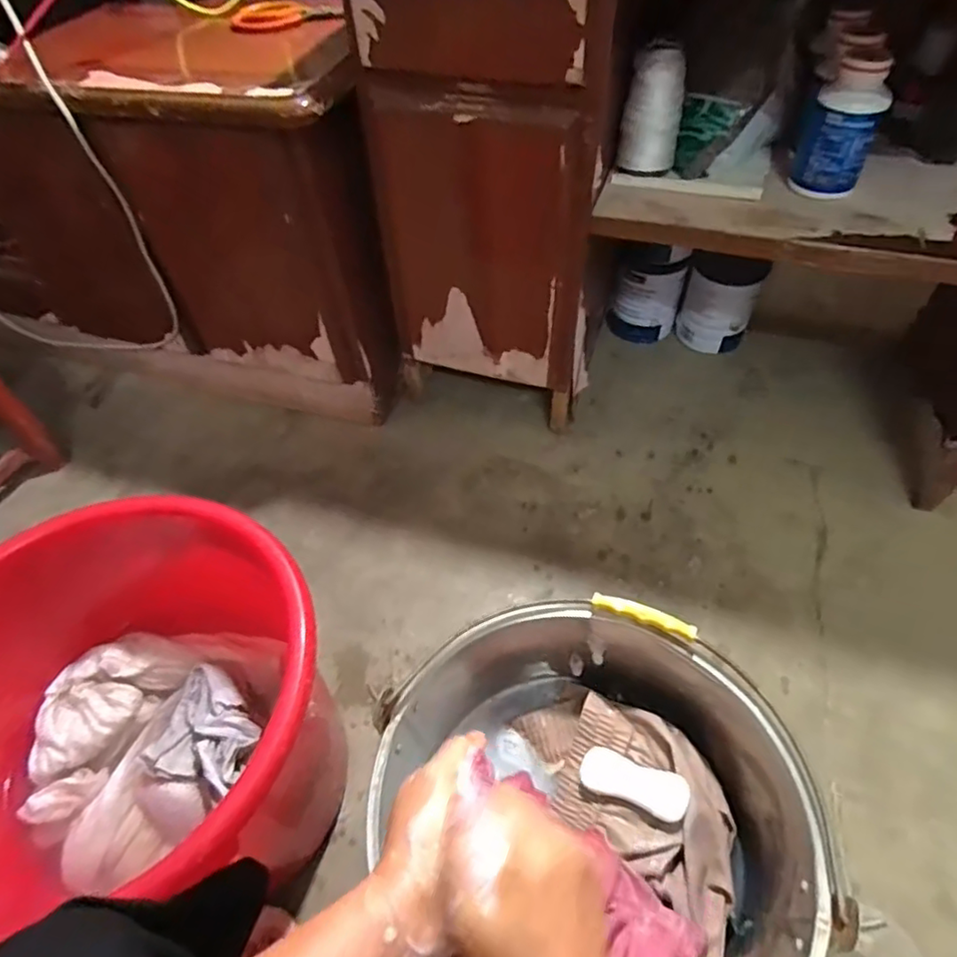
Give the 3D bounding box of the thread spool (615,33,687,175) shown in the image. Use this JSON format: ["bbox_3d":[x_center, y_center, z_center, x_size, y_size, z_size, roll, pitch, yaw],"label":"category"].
[{"bbox_3d":[0.207,-0.437,0.728,0.068,0.124,0.057,8,53,11],"label":"thread spool"}]

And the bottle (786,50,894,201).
[{"bbox_3d":[0.403,-0.387,0.683,0.073,0.128,0.082,21,56,20],"label":"bottle"}]

